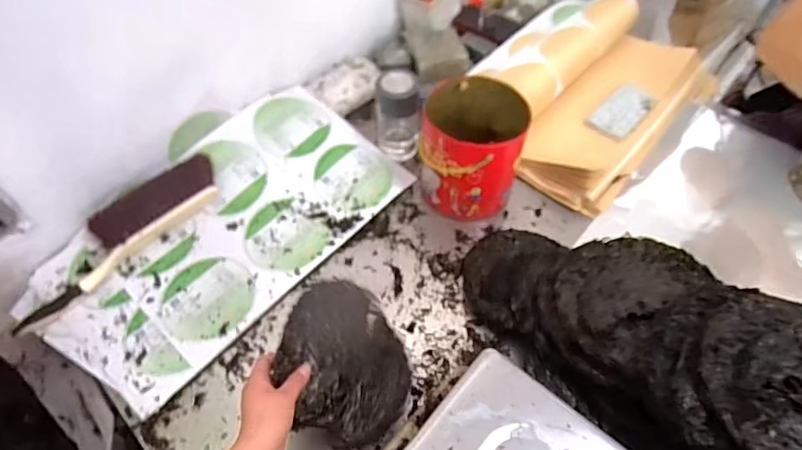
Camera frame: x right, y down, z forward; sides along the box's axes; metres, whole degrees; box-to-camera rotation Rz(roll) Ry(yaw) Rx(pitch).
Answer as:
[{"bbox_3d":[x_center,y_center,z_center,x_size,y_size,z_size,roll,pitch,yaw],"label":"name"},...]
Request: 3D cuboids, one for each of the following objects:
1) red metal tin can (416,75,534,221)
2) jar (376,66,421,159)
[{"bbox_3d":[0.116,-0.123,0.830,0.163,0.173,0.168,11,55,9],"label":"red metal tin can"},{"bbox_3d":[-0.004,-0.197,0.895,0.077,0.177,0.072,0,54,0],"label":"jar"}]

